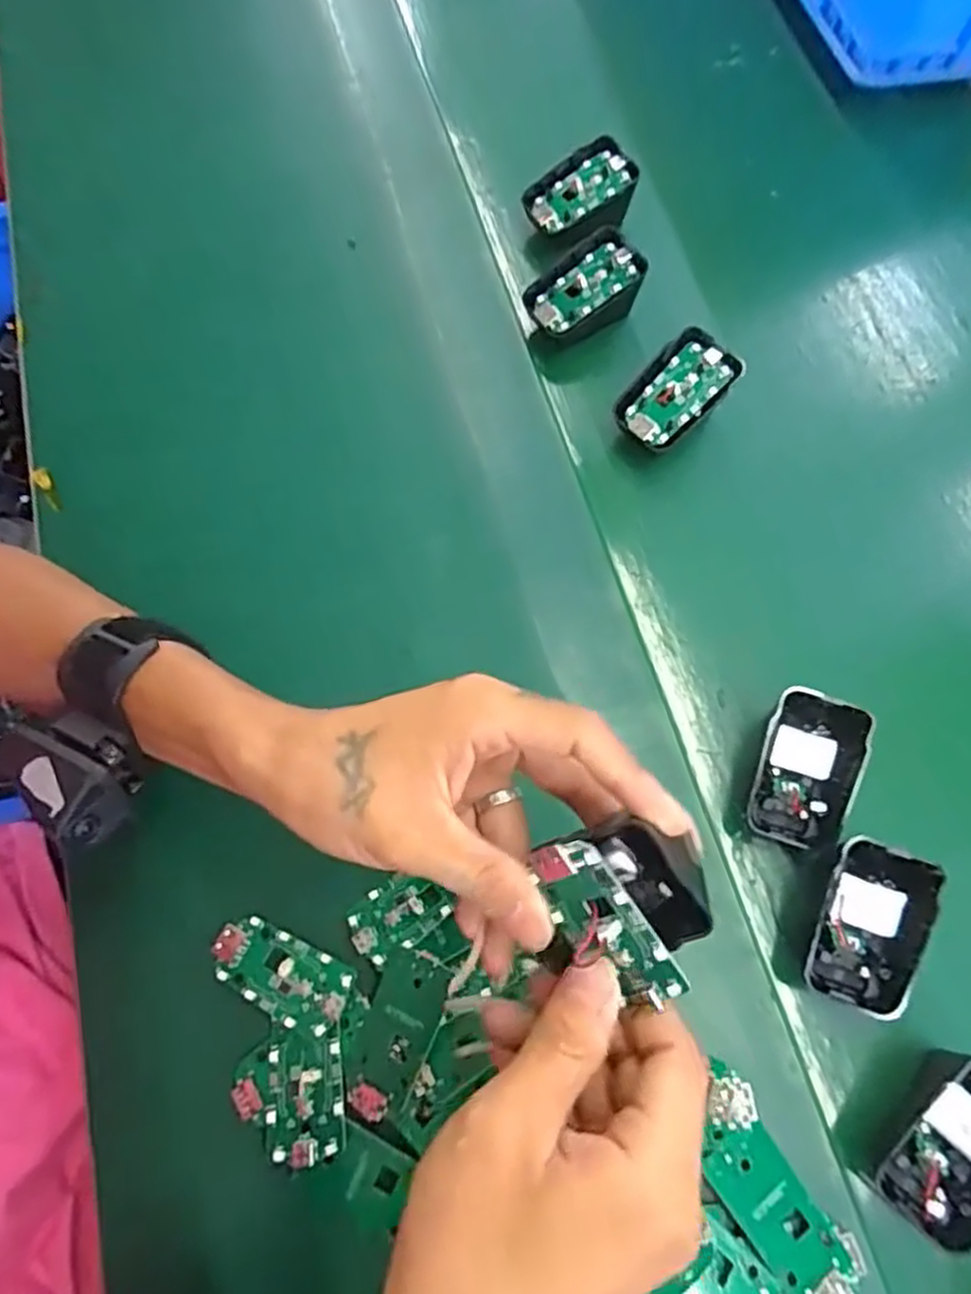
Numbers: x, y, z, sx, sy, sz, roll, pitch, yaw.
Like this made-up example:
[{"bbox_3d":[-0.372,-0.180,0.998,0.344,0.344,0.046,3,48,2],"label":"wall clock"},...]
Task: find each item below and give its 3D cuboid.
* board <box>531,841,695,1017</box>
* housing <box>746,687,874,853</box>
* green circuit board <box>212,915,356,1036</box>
[{"bbox_3d":[0.037,0.091,0.237,0.060,0.029,0.008,55,32,-1],"label":"board"},{"bbox_3d":[0.151,0.057,0.341,0.044,0.019,0.071,14,98,15],"label":"housing"},{"bbox_3d":[-0.090,0.142,0.317,0.064,0.011,0.031,25,70,7],"label":"green circuit board"}]

